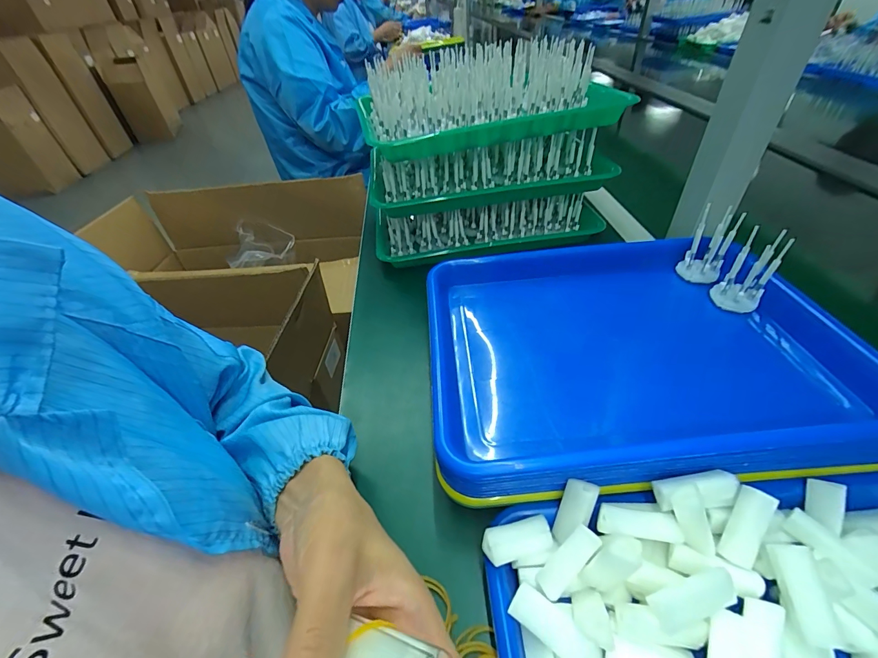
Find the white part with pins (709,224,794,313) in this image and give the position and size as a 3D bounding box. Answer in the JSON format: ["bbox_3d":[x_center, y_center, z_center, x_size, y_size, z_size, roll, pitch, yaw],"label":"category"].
[{"bbox_3d":[0.283,-0.052,0.344,0.024,0.071,0.037,-36,51,-29],"label":"white part with pins"}]

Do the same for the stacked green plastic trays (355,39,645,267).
[{"bbox_3d":[0.055,-0.253,0.551,0.320,0.203,0.235,-10,43,-5],"label":"stacked green plastic trays"}]

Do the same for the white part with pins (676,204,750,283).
[{"bbox_3d":[0.270,-0.083,0.377,0.036,0.072,0.023,28,52,30],"label":"white part with pins"}]

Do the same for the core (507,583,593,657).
[{"bbox_3d":[0.065,0.174,0.219,0.047,0.013,0.019,26,51,29],"label":"core"}]

